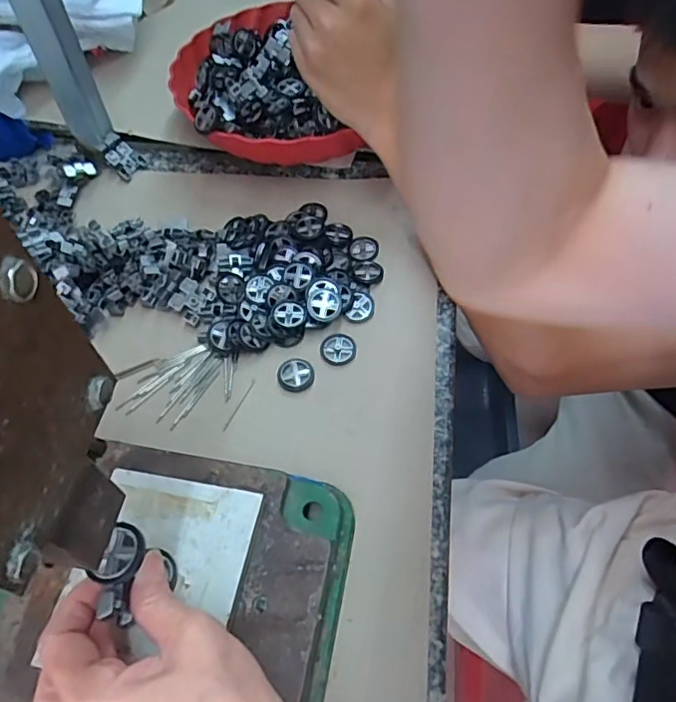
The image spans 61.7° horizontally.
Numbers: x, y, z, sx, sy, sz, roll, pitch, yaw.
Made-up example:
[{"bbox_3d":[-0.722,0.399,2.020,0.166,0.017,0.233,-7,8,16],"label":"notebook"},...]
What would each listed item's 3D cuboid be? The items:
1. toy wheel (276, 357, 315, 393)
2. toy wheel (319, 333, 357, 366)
[{"bbox_3d":[-0.033,0.018,0.431,0.027,0.007,0.026,-1,57,1],"label":"toy wheel"},{"bbox_3d":[0.000,-0.001,0.446,0.028,0.005,0.027,-1,57,1],"label":"toy wheel"}]

